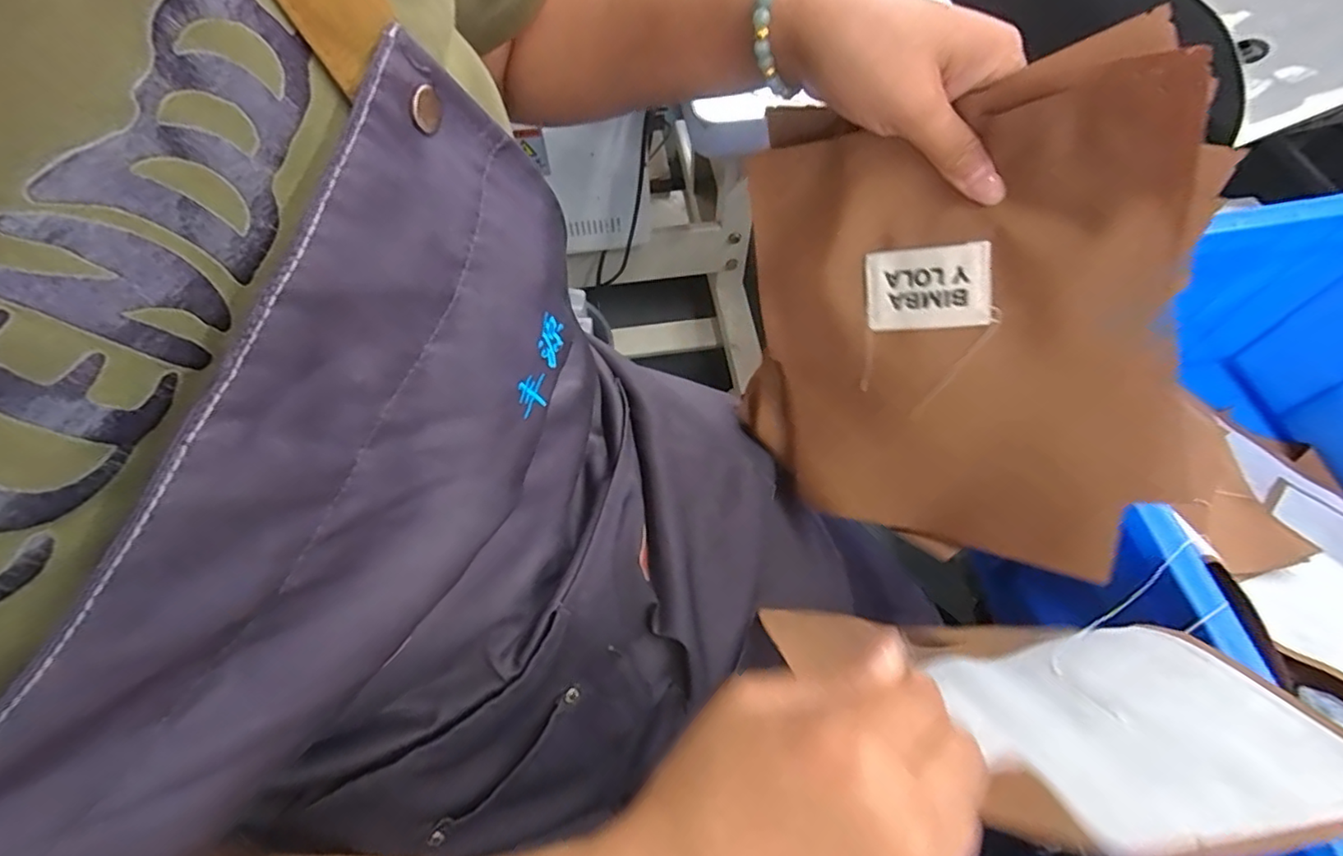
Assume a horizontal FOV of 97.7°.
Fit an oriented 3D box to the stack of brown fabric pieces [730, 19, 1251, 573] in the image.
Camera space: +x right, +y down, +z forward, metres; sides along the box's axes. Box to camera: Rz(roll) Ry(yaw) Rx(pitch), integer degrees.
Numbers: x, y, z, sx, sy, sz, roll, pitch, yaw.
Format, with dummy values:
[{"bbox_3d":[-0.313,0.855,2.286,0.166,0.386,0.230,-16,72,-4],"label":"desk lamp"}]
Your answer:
[{"bbox_3d":[0.130,-0.044,0.311,0.220,0.235,0.029,6,30,40],"label":"stack of brown fabric pieces"}]

